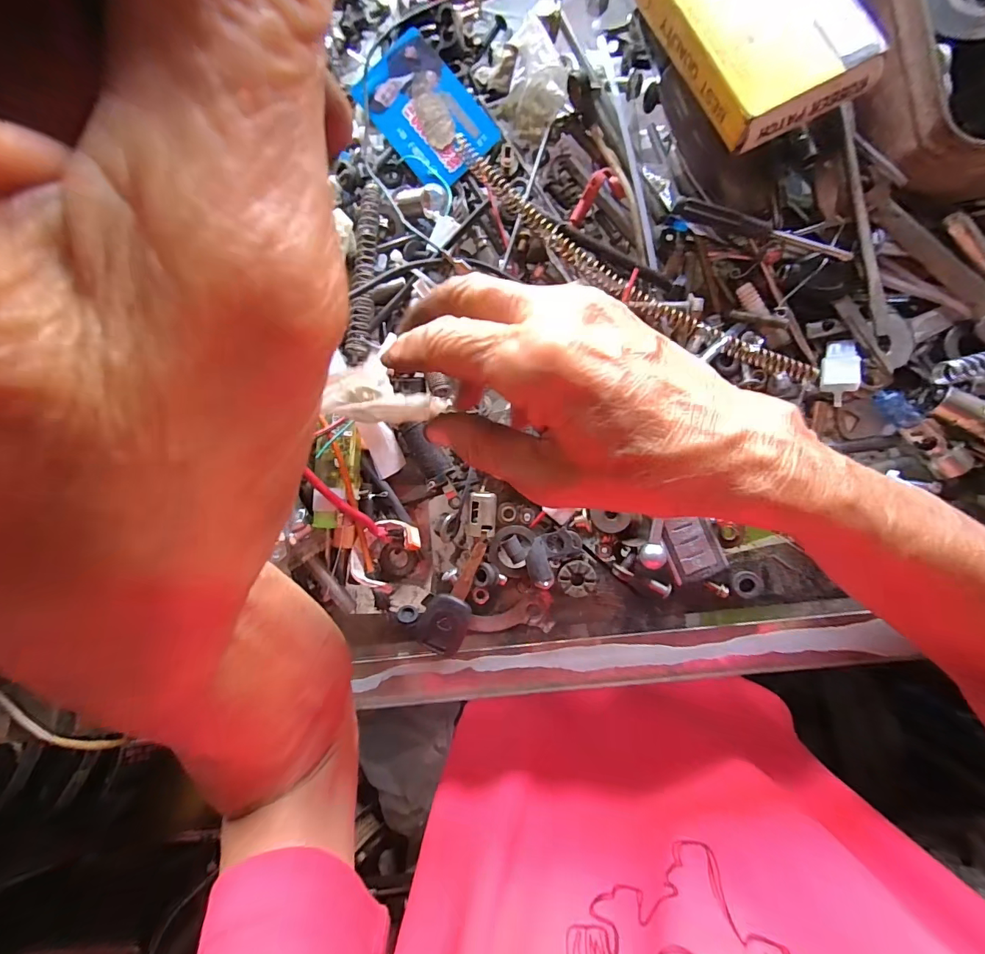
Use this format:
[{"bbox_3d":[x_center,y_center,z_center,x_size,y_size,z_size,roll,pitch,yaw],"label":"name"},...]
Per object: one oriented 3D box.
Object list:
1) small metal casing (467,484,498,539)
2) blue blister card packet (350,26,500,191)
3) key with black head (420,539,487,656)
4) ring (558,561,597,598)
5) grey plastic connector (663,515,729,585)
[{"bbox_3d":[-0.006,0.021,0.264,0.016,0.012,0.028,3,98,2],"label":"small metal casing"},{"bbox_3d":[-0.041,-0.223,0.270,0.053,0.009,0.086,-41,87,2],"label":"blue blister card packet"},{"bbox_3d":[-0.022,0.072,0.270,0.026,0.013,0.072,21,91,3],"label":"key with black head"},{"bbox_3d":[0.050,0.060,0.264,0.021,0.010,0.020,0,90,3],"label":"ring"},{"bbox_3d":[0.117,0.040,0.257,0.031,0.006,0.036,-19,89,3],"label":"grey plastic connector"}]

